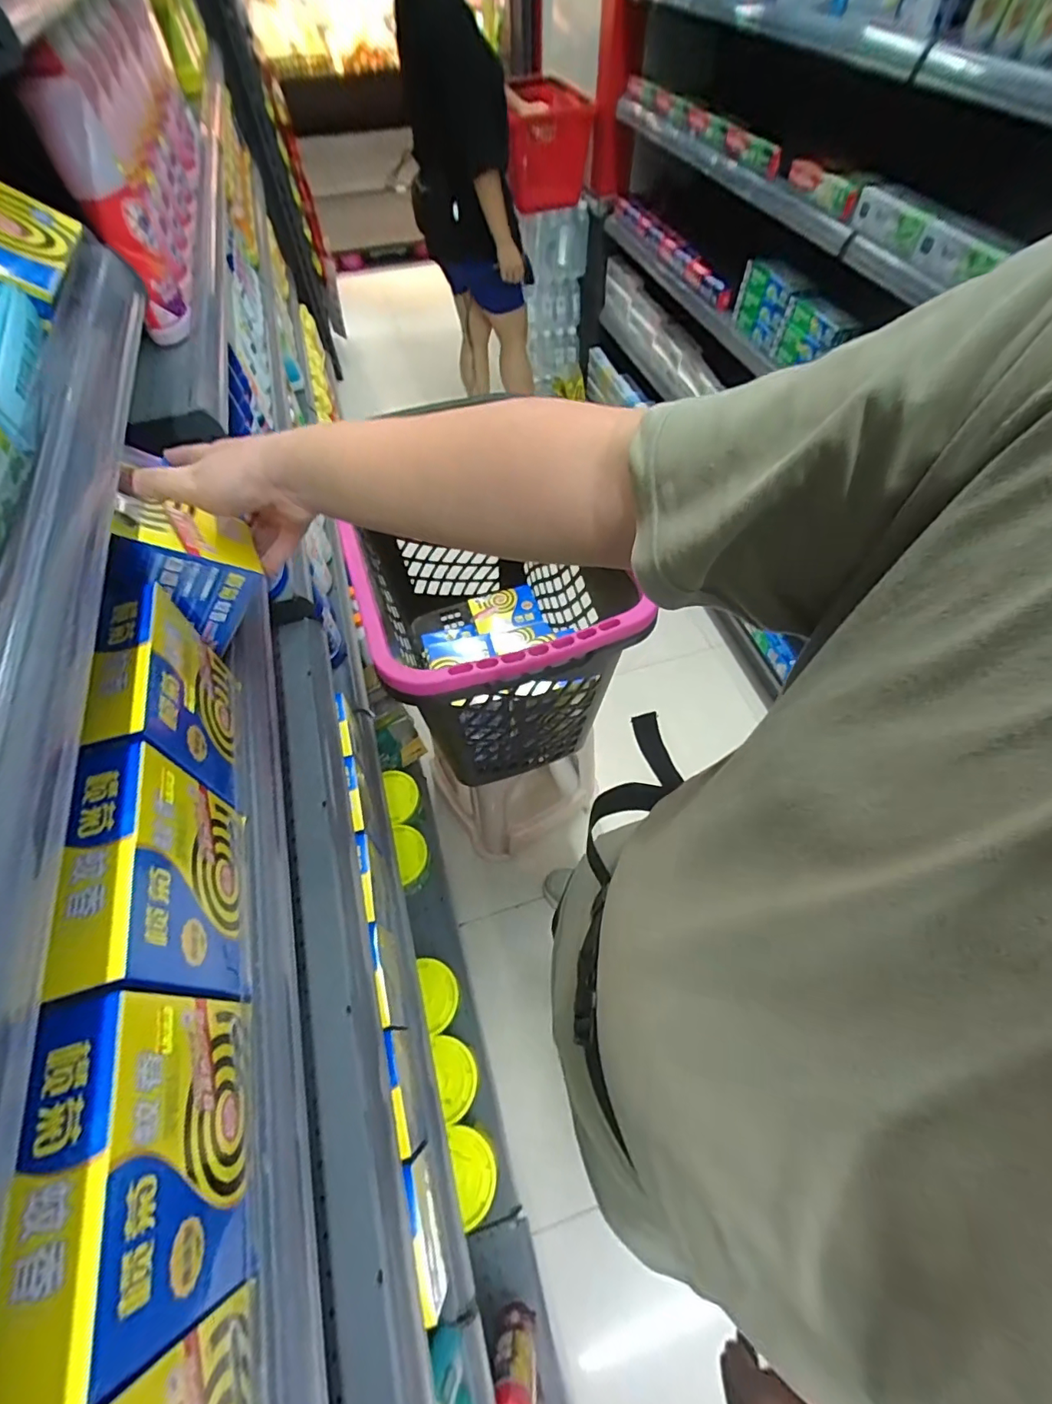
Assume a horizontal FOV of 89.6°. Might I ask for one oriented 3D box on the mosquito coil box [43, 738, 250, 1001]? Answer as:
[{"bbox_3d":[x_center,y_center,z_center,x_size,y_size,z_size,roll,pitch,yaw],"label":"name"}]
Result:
[{"bbox_3d":[-0.224,0.112,0.334,0.039,0.132,0.137,-14,58,-8],"label":"mosquito coil box"}]

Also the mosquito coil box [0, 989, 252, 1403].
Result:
[{"bbox_3d":[-0.181,0.221,0.260,0.039,0.122,0.132,-11,58,-6],"label":"mosquito coil box"}]

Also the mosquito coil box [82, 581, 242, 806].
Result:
[{"bbox_3d":[-0.266,-0.005,0.404,0.043,0.127,0.139,-16,59,-8],"label":"mosquito coil box"}]

